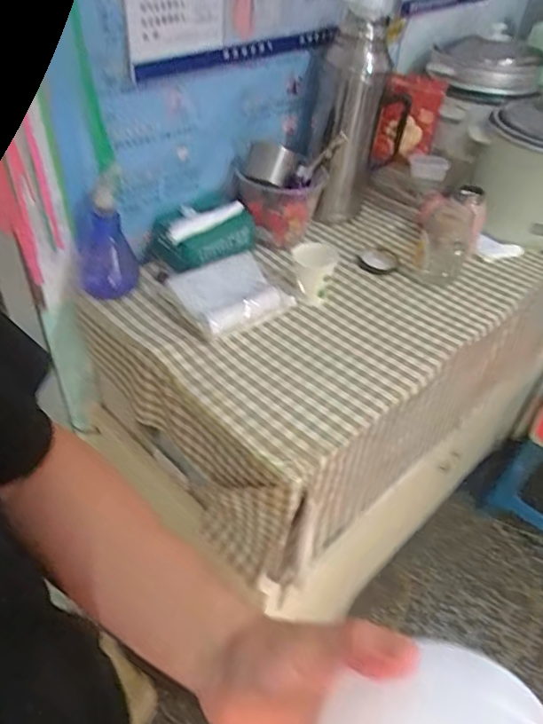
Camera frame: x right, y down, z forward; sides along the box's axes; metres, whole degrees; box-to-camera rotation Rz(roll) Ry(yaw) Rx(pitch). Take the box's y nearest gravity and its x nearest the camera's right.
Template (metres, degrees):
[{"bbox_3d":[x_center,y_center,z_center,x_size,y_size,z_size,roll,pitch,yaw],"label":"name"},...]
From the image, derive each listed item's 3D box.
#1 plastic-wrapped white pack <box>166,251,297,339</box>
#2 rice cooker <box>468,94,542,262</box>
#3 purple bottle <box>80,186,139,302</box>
[{"bbox_3d":[-0.060,-0.112,0.885,0.170,0.043,0.146,-24,50,-28],"label":"plastic-wrapped white pack"},{"bbox_3d":[0.516,-0.376,1.072,0.219,0.249,0.264,6,42,1],"label":"rice cooker"},{"bbox_3d":[-0.259,-0.176,0.859,0.059,0.159,0.078,25,46,21],"label":"purple bottle"}]

